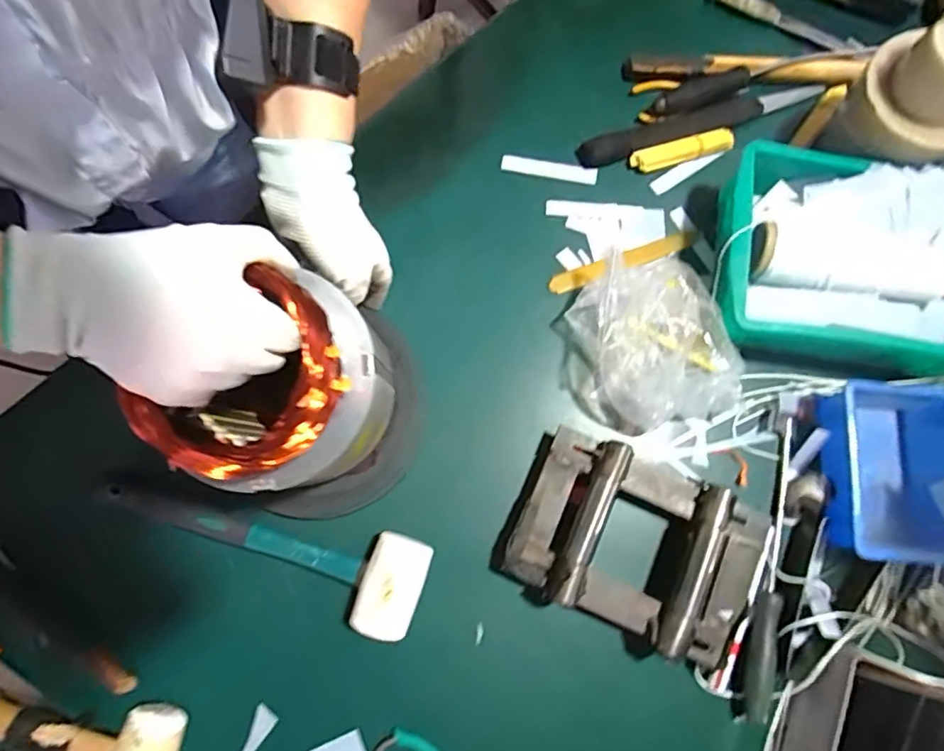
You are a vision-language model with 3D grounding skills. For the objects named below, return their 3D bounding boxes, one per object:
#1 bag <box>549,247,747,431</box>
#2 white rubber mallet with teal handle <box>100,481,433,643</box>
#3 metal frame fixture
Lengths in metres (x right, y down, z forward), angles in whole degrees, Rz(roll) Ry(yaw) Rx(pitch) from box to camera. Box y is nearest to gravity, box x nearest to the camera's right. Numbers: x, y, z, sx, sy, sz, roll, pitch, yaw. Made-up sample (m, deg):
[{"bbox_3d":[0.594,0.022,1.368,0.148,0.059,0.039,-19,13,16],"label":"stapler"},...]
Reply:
[{"bbox_3d":[0.155,-0.034,0.476,0.134,0.078,0.158,-12,78,-2],"label":"bag"},{"bbox_3d":[-0.176,0.141,0.454,0.278,0.049,0.075,17,79,4],"label":"white rubber mallet with teal handle"},{"bbox_3d":[0.140,0.143,0.453,0.211,0.051,0.140,23,79,5],"label":"metal frame fixture"}]

